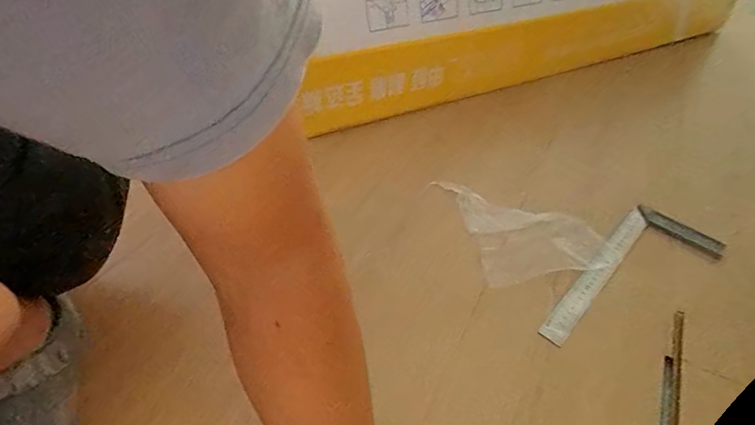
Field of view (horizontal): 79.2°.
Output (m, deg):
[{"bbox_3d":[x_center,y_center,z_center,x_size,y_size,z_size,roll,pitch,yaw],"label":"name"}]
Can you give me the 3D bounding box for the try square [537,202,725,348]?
[{"bbox_3d":[0.306,0.083,0.555,0.274,0.029,0.108,-31,52,-30],"label":"try square"}]

